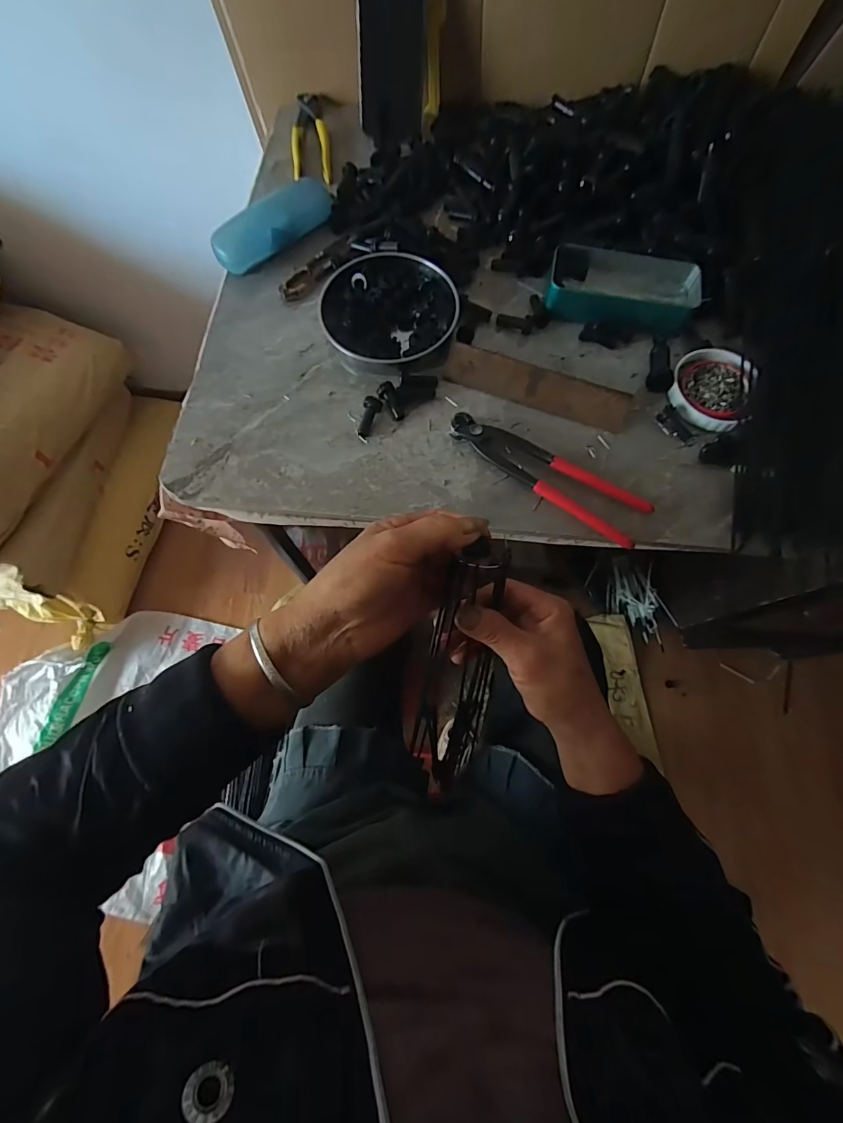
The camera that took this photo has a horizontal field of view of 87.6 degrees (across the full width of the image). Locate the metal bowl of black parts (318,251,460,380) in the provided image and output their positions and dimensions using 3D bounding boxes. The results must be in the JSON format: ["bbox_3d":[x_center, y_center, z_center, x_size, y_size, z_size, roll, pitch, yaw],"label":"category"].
[{"bbox_3d":[-0.033,-0.253,0.455,0.134,0.027,0.136,0,71,0],"label":"metal bowl of black parts"}]

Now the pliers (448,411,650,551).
[{"bbox_3d":[0.114,-0.084,0.405,0.192,0.015,0.060,31,74,10],"label":"pliers"}]

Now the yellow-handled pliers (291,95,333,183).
[{"bbox_3d":[-0.144,-0.549,0.568,0.048,0.011,0.173,-8,71,-3],"label":"yellow-handled pliers"}]

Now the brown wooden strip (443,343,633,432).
[{"bbox_3d":[0.111,-0.169,0.428,0.178,0.034,0.009,20,39,5],"label":"brown wooden strip"}]

